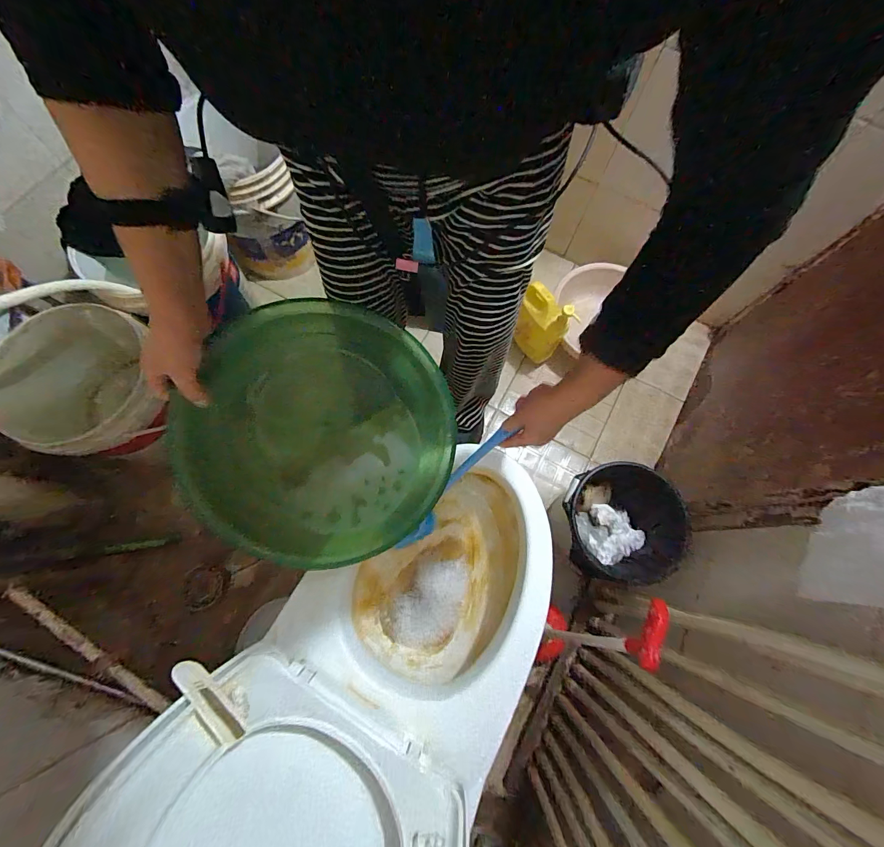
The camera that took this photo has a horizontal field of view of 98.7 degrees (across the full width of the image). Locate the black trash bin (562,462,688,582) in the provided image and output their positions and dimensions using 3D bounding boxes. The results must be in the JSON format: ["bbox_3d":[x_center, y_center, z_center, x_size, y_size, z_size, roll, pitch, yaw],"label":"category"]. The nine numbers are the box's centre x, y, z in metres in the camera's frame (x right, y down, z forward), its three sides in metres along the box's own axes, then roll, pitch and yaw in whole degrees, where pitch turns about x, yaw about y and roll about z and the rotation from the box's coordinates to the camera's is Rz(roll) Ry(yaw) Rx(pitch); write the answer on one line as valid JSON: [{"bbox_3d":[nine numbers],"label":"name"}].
[{"bbox_3d":[0.397,0.242,0.909,0.268,0.222,0.260,4,72,-1],"label":"black trash bin"}]

